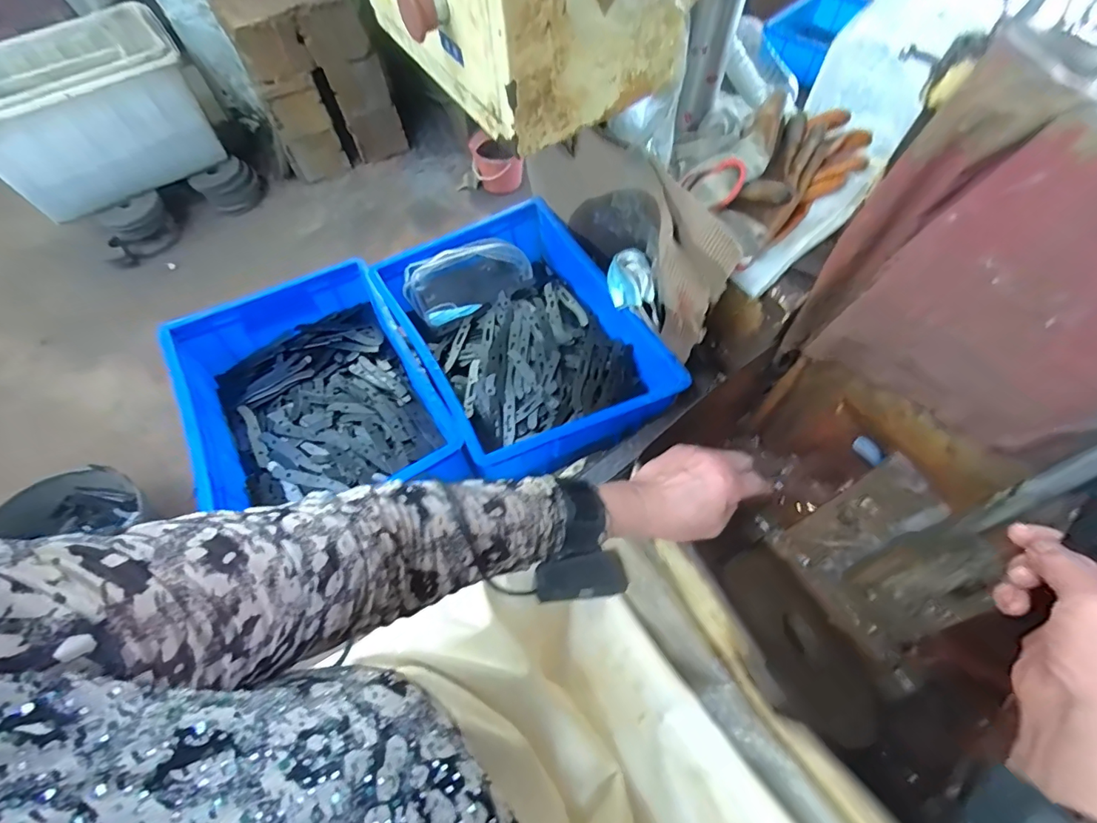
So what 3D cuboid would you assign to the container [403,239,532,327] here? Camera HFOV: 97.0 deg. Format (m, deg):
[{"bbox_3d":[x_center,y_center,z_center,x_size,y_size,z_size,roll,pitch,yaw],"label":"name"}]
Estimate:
[{"bbox_3d":[-0.131,-0.218,0.799,0.206,0.030,0.110,-29,109,-10],"label":"container"}]

